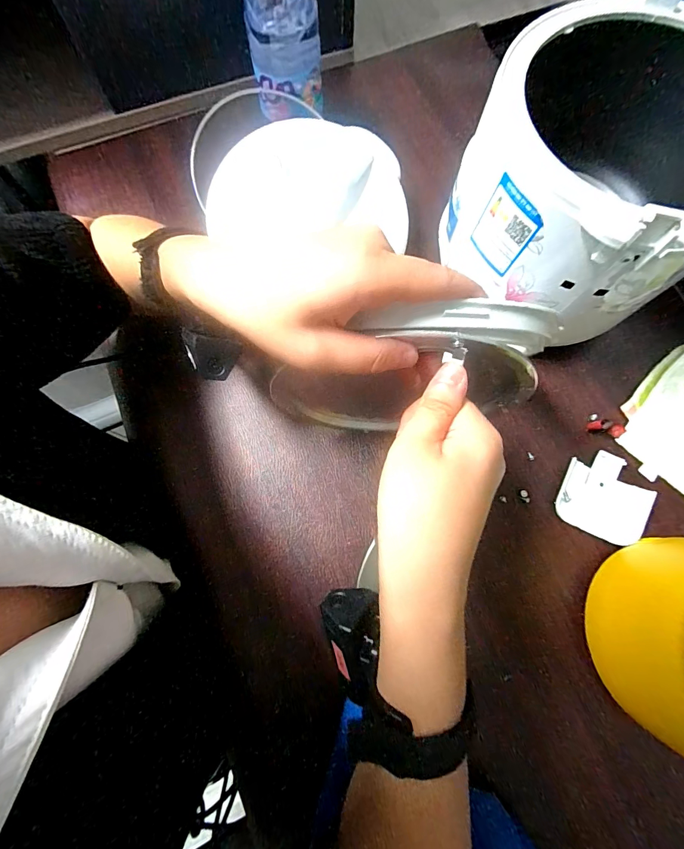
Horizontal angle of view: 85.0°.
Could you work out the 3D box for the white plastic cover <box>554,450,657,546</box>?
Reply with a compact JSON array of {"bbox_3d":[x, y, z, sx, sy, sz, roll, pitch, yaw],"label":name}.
[{"bbox_3d":[0.249,0.066,0.354,0.079,0.011,0.079,24,75,6],"label":"white plastic cover"}]

